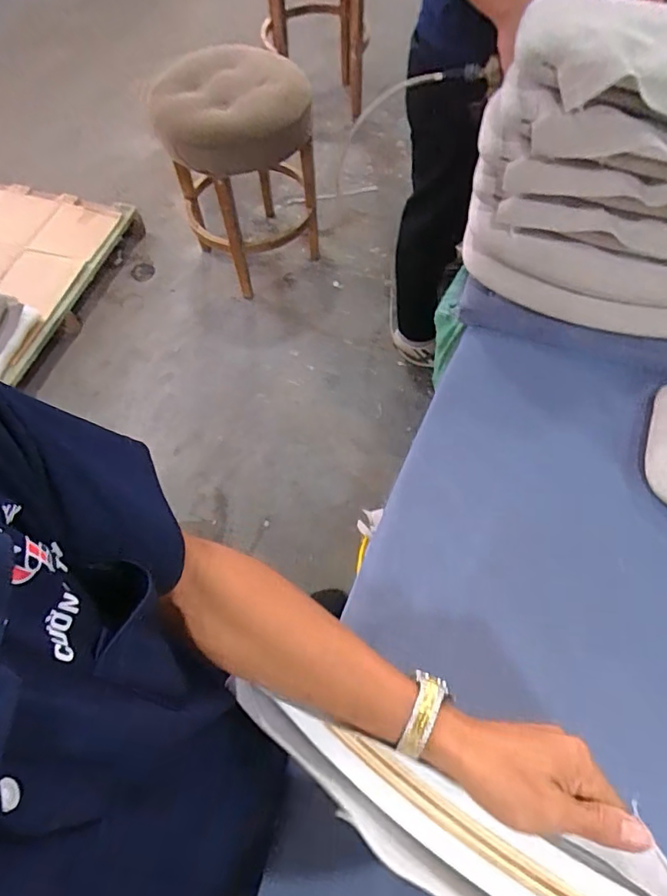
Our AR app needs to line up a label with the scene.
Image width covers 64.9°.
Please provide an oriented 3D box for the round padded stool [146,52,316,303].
[{"bbox_3d":[-0.294,-0.877,1.748,0.465,0.672,0.417,0,63,2],"label":"round padded stool"}]

